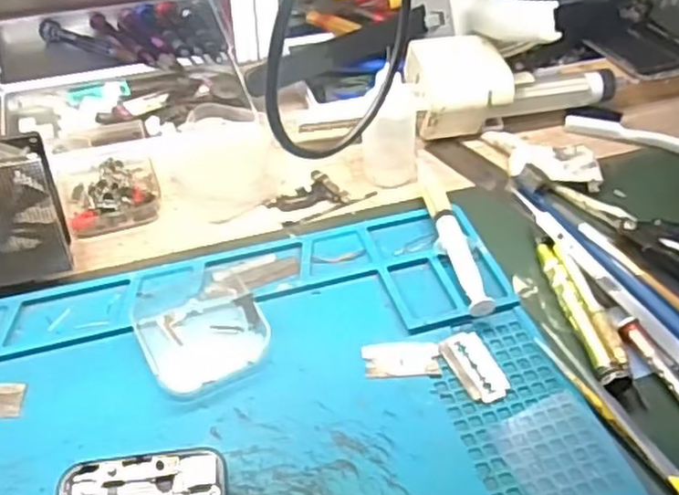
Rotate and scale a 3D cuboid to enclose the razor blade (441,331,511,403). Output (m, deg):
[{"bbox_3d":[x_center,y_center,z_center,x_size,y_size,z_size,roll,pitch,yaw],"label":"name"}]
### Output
[{"bbox_3d":[0.072,0.062,0.379,0.024,0.004,0.043,-17,49,-17],"label":"razor blade"}]

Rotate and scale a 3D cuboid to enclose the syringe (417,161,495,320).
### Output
[{"bbox_3d":[0.070,-0.009,0.438,0.026,0.015,0.124,-3,47,-5],"label":"syringe"}]

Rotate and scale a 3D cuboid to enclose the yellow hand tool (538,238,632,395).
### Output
[{"bbox_3d":[0.138,0.034,0.401,0.021,0.011,0.107,-5,47,-6],"label":"yellow hand tool"}]

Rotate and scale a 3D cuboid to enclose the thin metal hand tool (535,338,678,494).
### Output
[{"bbox_3d":[0.143,0.093,0.349,0.009,0.005,0.133,-24,51,-22],"label":"thin metal hand tool"}]

